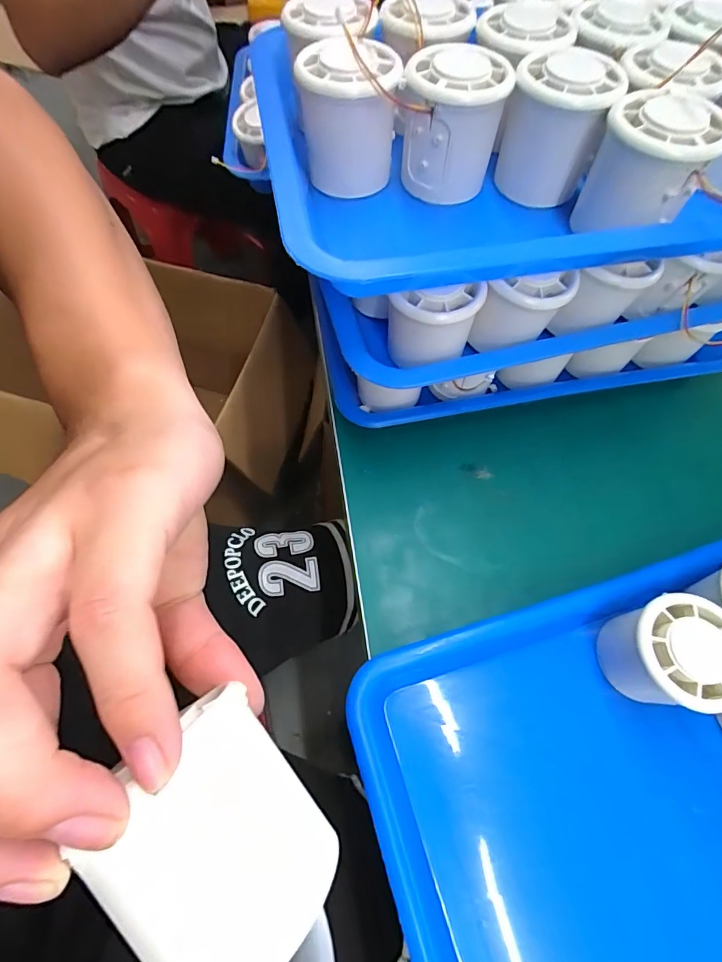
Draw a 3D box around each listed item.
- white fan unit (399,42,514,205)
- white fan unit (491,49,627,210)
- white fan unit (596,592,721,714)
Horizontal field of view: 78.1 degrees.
[{"bbox_3d":[0.051,-0.204,0.260,0.052,0.056,0.061,12,65,3],"label":"white fan unit"},{"bbox_3d":[0.111,-0.206,0.261,0.057,0.058,0.057,16,66,5],"label":"white fan unit"},{"bbox_3d":[0.173,0.098,0.254,0.054,0.053,0.055,1,65,-2],"label":"white fan unit"}]

